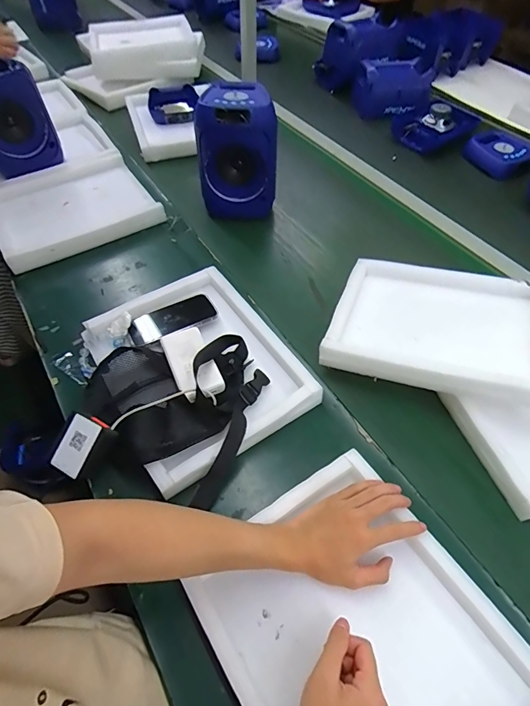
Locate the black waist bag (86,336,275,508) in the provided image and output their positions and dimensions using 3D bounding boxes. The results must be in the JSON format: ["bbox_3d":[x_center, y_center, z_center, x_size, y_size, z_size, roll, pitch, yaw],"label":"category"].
[{"bbox_3d":[-0.150,0.071,0.629,0.271,0.070,0.256,19,54,13],"label":"black waist bag"}]

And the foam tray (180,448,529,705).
[{"bbox_3d":[0.112,0.327,0.450,0.290,0.061,0.352,-29,58,-21],"label":"foam tray"}]

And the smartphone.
[{"bbox_3d":[-0.170,-0.063,0.718,0.156,0.016,0.080,-21,56,-17],"label":"smartphone"}]

